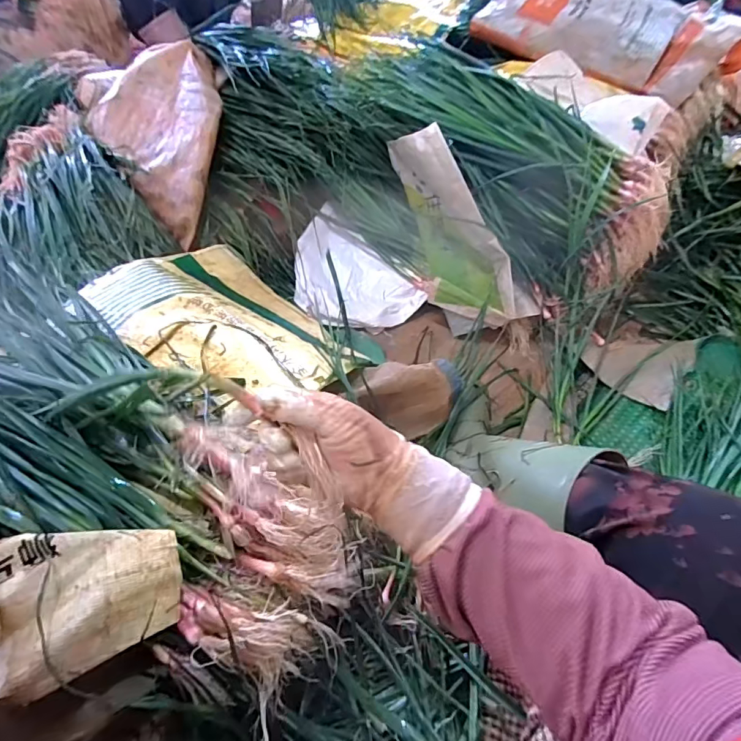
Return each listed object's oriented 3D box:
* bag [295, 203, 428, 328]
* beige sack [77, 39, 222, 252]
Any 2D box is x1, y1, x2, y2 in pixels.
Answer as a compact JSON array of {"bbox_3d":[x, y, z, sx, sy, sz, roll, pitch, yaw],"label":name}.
[{"bbox_3d":[-0.047,-0.182,0.965,0.281,0.032,0.192,42,76,4],"label":"bag"},{"bbox_3d":[-0.436,-0.533,0.978,0.285,0.063,0.547,-45,67,10],"label":"beige sack"}]

